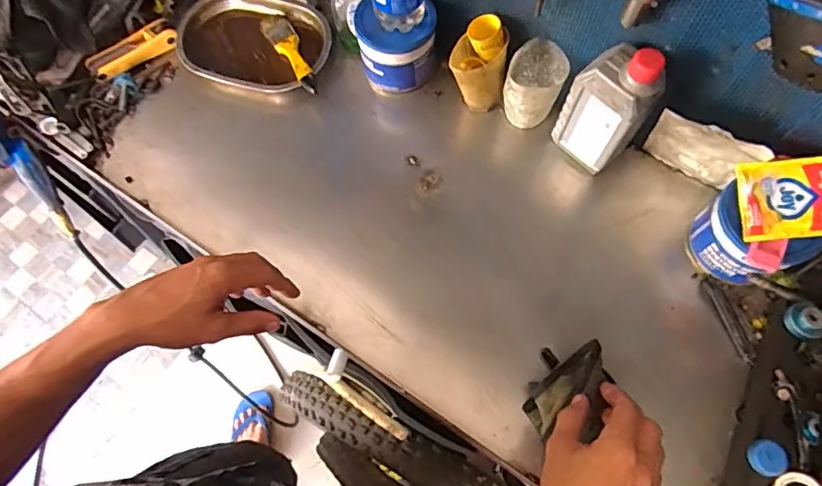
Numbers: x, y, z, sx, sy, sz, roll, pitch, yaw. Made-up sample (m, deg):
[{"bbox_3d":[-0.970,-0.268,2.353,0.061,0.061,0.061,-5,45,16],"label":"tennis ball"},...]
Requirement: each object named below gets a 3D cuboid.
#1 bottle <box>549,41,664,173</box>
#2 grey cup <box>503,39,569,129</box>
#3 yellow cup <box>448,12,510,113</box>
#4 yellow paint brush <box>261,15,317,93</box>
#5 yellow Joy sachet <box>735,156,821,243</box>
[{"bbox_3d":[0.223,-0.151,0.595,0.049,0.190,0.086,-40,71,-13],"label":"bottle"},{"bbox_3d":[0.154,-0.189,0.654,0.068,0.111,0.068,-1,67,3],"label":"grey cup"},{"bbox_3d":[0.087,-0.221,0.671,0.066,0.124,0.063,-1,67,3],"label":"yellow cup"},{"bbox_3d":[-0.166,-0.270,0.722,0.038,0.023,0.167,-30,69,-9],"label":"yellow paint brush"},{"bbox_3d":[0.378,-0.044,0.517,0.092,0.006,0.079,-6,86,5],"label":"yellow Joy sachet"}]

